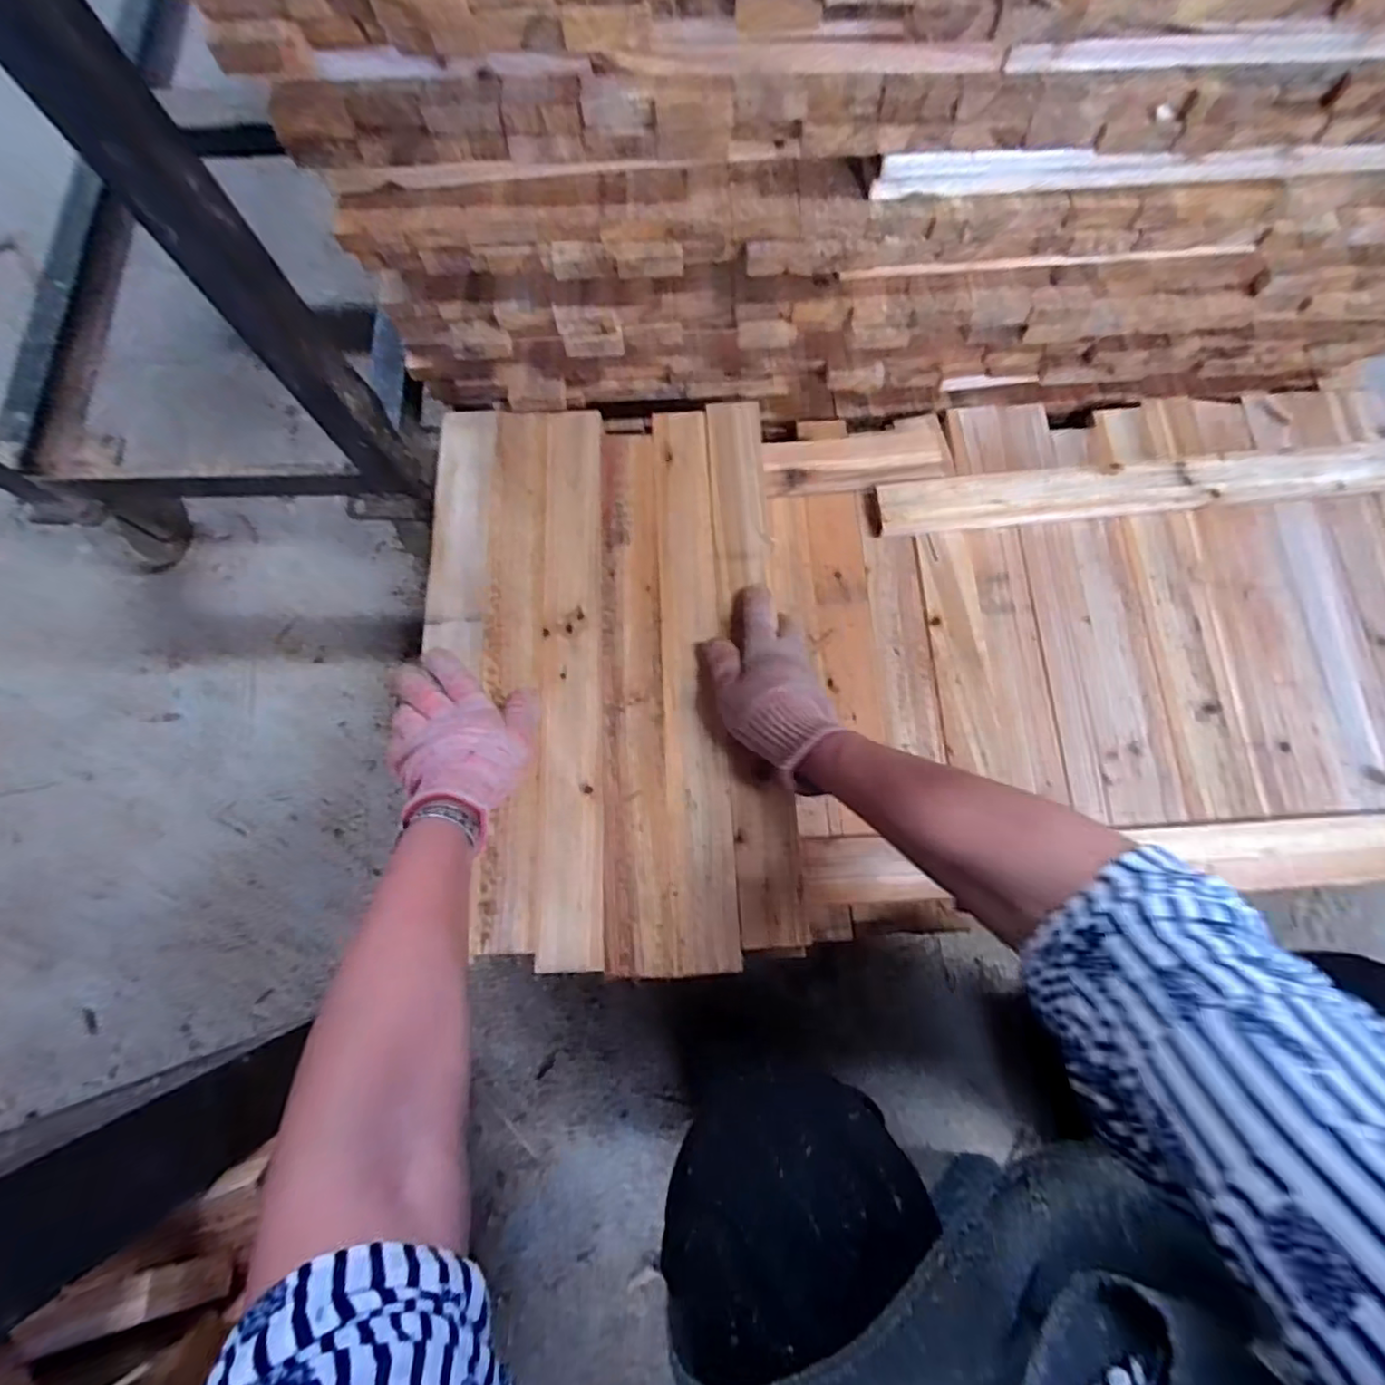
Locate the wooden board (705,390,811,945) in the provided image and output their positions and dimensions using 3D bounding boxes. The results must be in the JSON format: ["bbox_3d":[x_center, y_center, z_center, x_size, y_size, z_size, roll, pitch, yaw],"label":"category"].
[{"bbox_3d":[0.052,-0.045,0.547,0.053,0.015,0.499,-3,72,0],"label":"wooden board"}]

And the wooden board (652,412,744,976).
[{"bbox_3d":[-0.001,-0.033,0.528,0.053,0.015,0.496,-3,76,0],"label":"wooden board"}]

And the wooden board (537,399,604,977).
[{"bbox_3d":[-0.104,-0.034,0.530,0.054,0.015,0.496,-4,76,0],"label":"wooden board"}]

